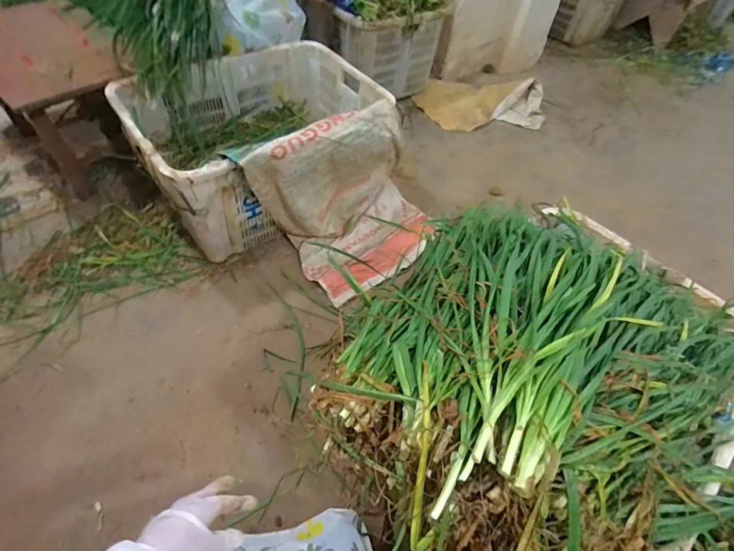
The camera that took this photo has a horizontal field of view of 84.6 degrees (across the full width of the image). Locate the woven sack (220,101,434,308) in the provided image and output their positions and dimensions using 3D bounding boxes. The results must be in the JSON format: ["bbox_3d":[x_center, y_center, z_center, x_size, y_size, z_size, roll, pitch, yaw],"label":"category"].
[{"bbox_3d":[-0.031,-0.210,1.142,0.540,0.379,0.315,-27,57,-23],"label":"woven sack"}]

